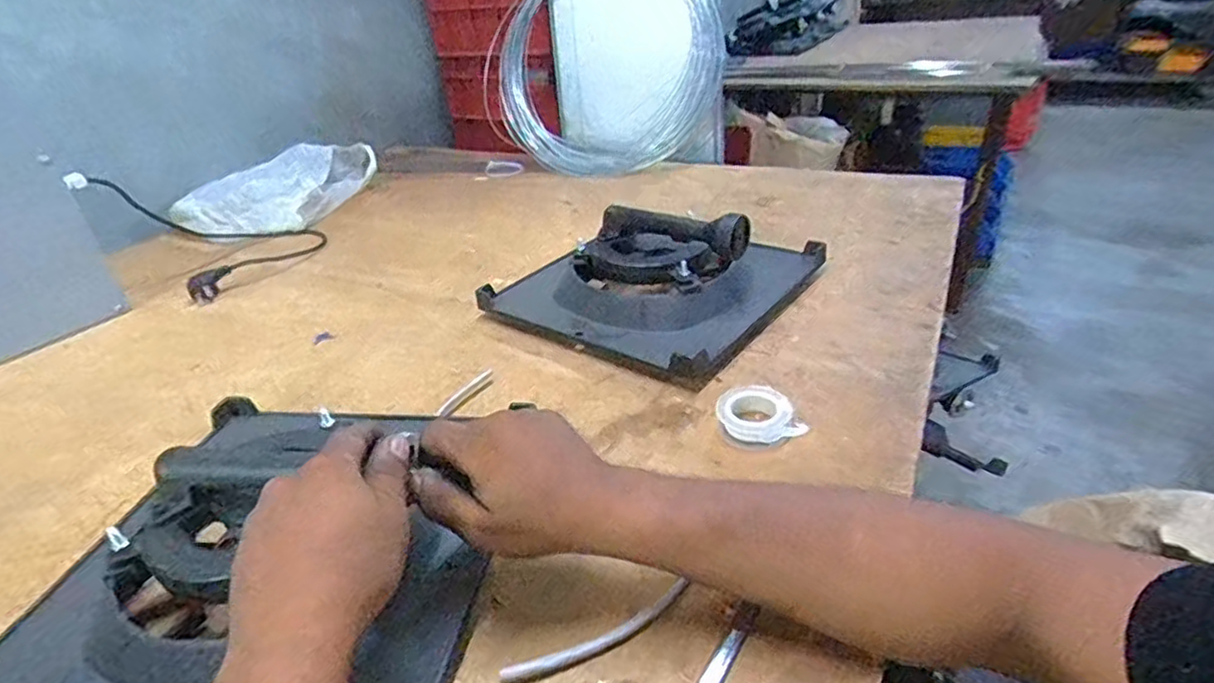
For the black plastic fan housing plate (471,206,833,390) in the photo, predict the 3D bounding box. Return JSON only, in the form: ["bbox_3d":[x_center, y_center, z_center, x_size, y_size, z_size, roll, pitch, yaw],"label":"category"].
[{"bbox_3d":[0.053,-0.099,0.737,0.292,0.094,0.294,18,38,34],"label":"black plastic fan housing plate"}]

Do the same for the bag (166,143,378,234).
[{"bbox_3d":[-0.594,-0.277,1.172,0.255,0.082,0.286,0,31,9],"label":"bag"}]

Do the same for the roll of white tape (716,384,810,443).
[{"bbox_3d":[0.123,0.058,0.537,0.062,0.020,0.064,-4,31,2],"label":"roll of white tape"}]

